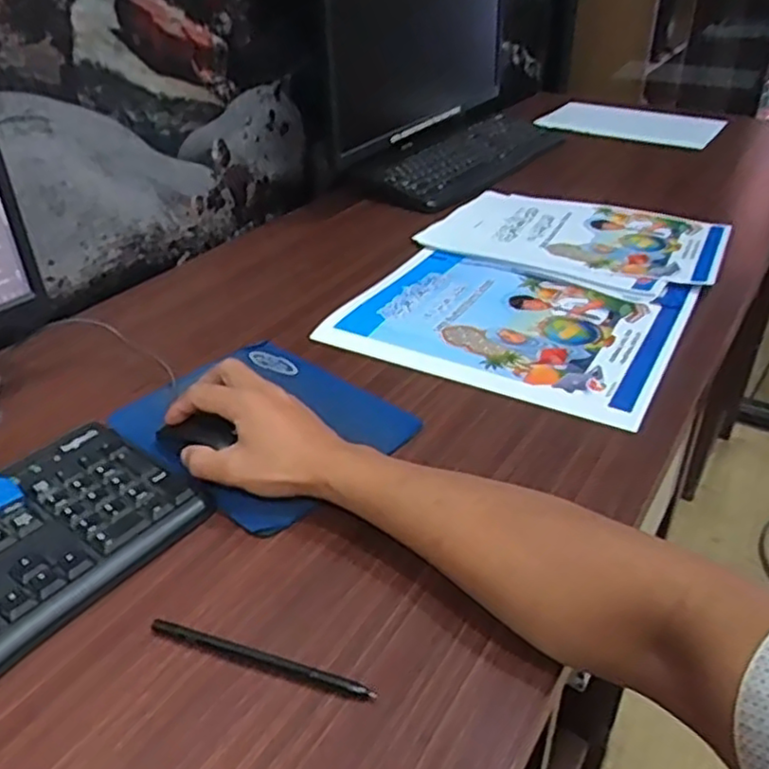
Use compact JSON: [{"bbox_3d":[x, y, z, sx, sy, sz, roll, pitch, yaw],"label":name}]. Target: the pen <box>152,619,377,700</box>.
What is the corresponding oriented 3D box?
[{"bbox_3d":[-0.071,0.154,0.402,0.138,0.007,0.008,12,36,16],"label":"pen"}]

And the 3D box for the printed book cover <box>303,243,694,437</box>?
[{"bbox_3d":[0.131,-0.074,0.737,0.319,0.013,0.268,18,38,24],"label":"printed book cover"}]

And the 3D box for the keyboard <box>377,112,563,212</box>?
[{"bbox_3d":[0.139,-0.358,1.118,0.135,0.040,0.412,21,39,26],"label":"keyboard"}]

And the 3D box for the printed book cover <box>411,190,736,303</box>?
[{"bbox_3d":[0.252,-0.195,0.906,0.322,0.015,0.269,18,38,24],"label":"printed book cover"}]

